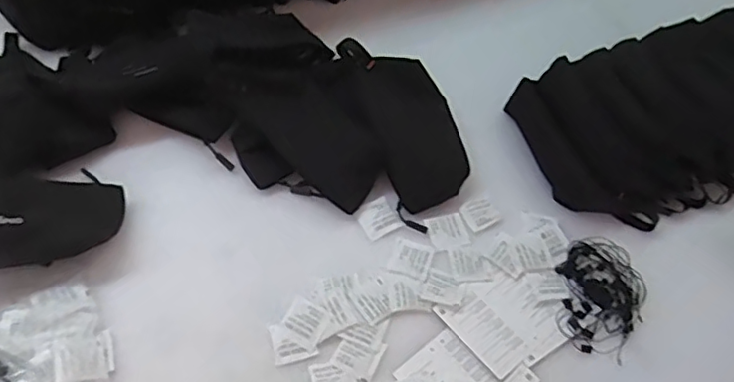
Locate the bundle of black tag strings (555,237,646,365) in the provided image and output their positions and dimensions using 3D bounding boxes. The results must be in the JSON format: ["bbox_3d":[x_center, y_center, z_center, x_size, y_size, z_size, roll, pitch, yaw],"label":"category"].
[{"bbox_3d":[0.228,0.100,0.589,0.080,0.012,0.122,21,56,10],"label":"bundle of black tag strings"}]

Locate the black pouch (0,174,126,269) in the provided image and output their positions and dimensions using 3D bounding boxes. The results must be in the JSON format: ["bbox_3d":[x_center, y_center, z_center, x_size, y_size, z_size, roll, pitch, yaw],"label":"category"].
[{"bbox_3d":[-0.327,0.023,0.551,0.194,0.049,0.083,-3,50,-36],"label":"black pouch"}]

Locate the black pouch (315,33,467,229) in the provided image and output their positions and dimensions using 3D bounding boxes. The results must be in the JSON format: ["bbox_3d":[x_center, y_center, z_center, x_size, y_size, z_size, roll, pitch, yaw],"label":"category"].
[{"bbox_3d":[0.042,-0.078,0.661,0.104,0.023,0.209,-27,74,-5],"label":"black pouch"}]

